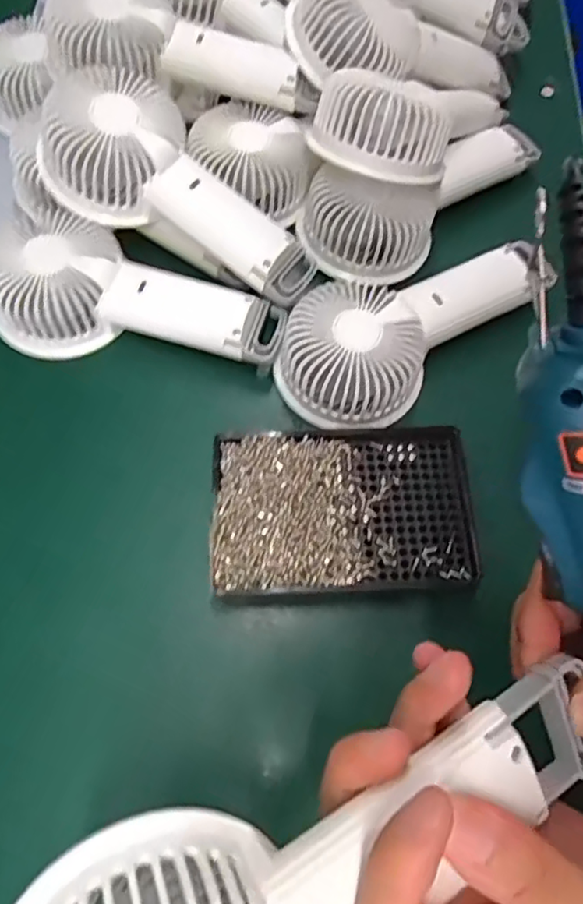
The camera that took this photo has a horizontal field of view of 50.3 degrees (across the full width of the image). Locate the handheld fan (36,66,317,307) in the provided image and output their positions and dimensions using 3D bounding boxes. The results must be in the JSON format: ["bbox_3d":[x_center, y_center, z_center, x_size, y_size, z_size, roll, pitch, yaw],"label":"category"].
[{"bbox_3d":[-0.065,-0.157,0.371,0.183,0.042,0.080,32,69,-7],"label":"handheld fan"}]

